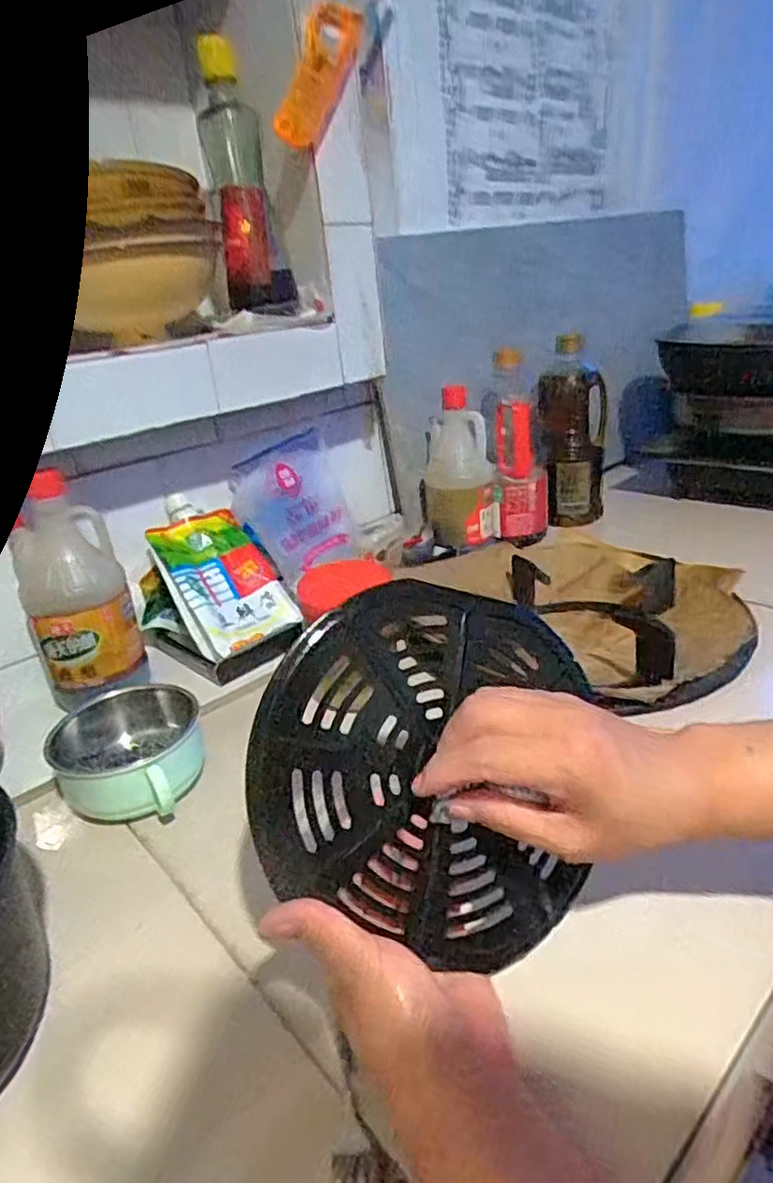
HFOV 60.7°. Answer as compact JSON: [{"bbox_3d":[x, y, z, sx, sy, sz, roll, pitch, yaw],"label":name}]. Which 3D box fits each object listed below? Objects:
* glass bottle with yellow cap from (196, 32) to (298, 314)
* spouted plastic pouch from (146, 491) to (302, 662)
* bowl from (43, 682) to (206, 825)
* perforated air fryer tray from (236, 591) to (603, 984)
[{"bbox_3d":[-0.137,-0.387,0.629,0.064,0.216,0.064,-9,24,-4],"label":"glass bottle with yellow cap"},{"bbox_3d":[-0.169,-0.022,0.675,0.107,0.175,0.020,-24,-14,-40],"label":"spouted plastic pouch"},{"bbox_3d":[-0.188,0.124,0.490,0.105,0.064,0.101,-6,24,3],"label":"bowl"},{"bbox_3d":[0.023,0.087,0.345,0.177,0.180,0.012,16,-16,-17],"label":"perforated air fryer tray"}]

